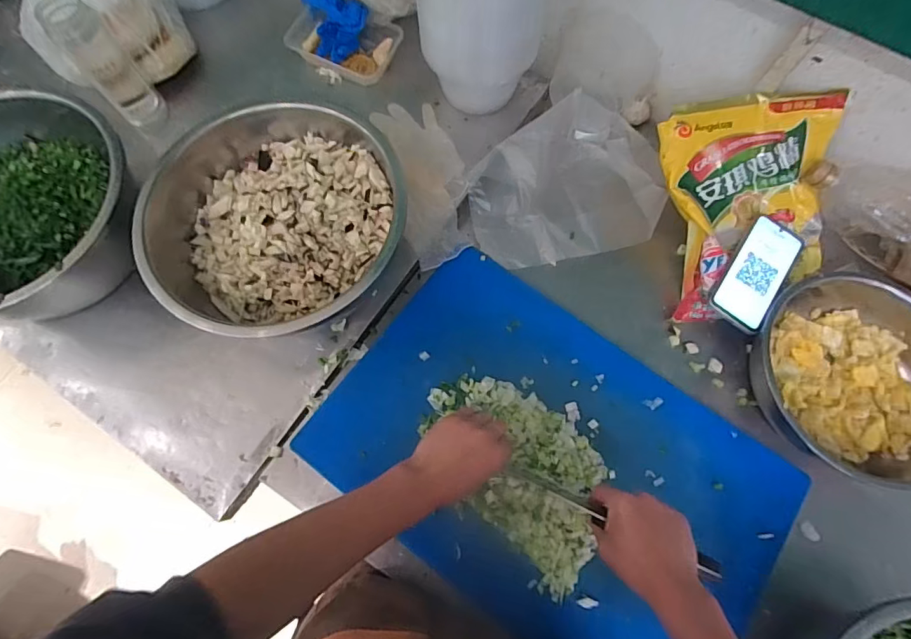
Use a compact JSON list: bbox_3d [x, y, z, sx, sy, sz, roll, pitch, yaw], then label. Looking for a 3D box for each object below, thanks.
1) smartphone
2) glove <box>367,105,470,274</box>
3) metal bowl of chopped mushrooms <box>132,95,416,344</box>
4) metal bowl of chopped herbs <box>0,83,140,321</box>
[{"bbox_3d":[0.413,-0.065,0.635,0.075,0.013,0.165,35,78,6],"label":"smartphone"},{"bbox_3d":[-0.042,-0.209,0.669,0.109,0.039,0.276,-16,75,-3],"label":"glove"},{"bbox_3d":[-0.222,-0.144,0.608,0.304,0.125,0.276,-11,75,-2],"label":"metal bowl of chopped mushrooms"},{"bbox_3d":[-0.545,-0.138,0.605,0.294,0.145,0.284,0,75,1],"label":"metal bowl of chopped herbs"}]

